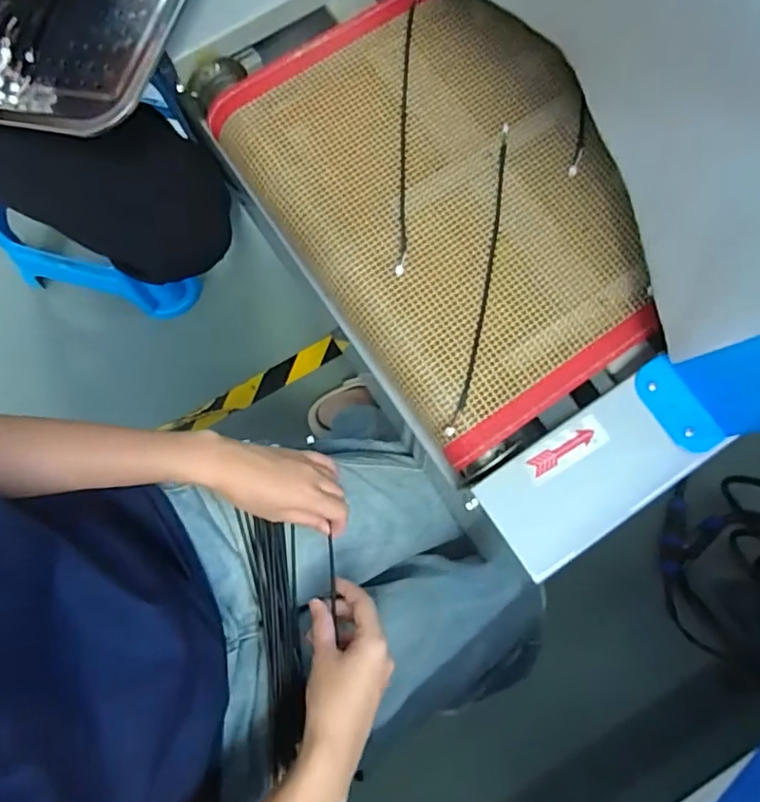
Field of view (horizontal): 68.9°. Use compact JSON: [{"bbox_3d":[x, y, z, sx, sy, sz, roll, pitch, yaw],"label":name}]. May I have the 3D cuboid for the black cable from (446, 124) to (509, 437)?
[{"bbox_3d":[0.088,-0.107,0.471,0.015,0.008,0.280,11,79,2],"label":"black cable"}]

